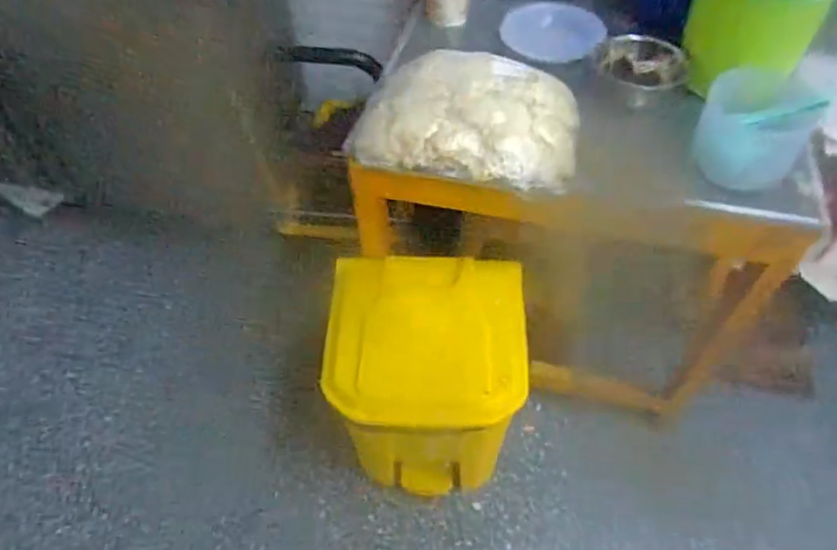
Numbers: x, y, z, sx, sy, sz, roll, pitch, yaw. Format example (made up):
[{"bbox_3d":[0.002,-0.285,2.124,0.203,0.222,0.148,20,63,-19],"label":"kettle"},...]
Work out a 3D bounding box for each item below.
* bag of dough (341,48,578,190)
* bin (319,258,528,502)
[{"bbox_3d":[0.082,-0.270,1.015,0.394,0.115,0.260,10,53,7],"label":"bag of dough"},{"bbox_3d":[0.030,0.272,1.348,0.384,0.554,0.355,3,52,2],"label":"bin"}]

